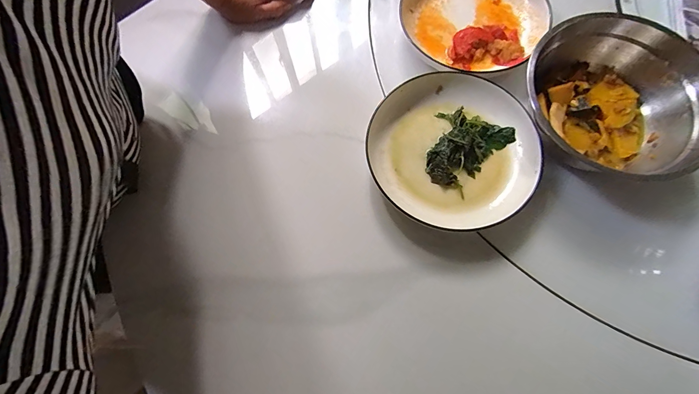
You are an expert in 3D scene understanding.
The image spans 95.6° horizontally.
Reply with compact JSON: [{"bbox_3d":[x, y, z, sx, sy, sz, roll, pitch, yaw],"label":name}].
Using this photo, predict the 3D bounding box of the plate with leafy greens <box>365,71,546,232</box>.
[{"bbox_3d":[0.128,-0.060,0.396,0.201,0.046,0.199,0,74,0],"label":"plate with leafy greens"}]

